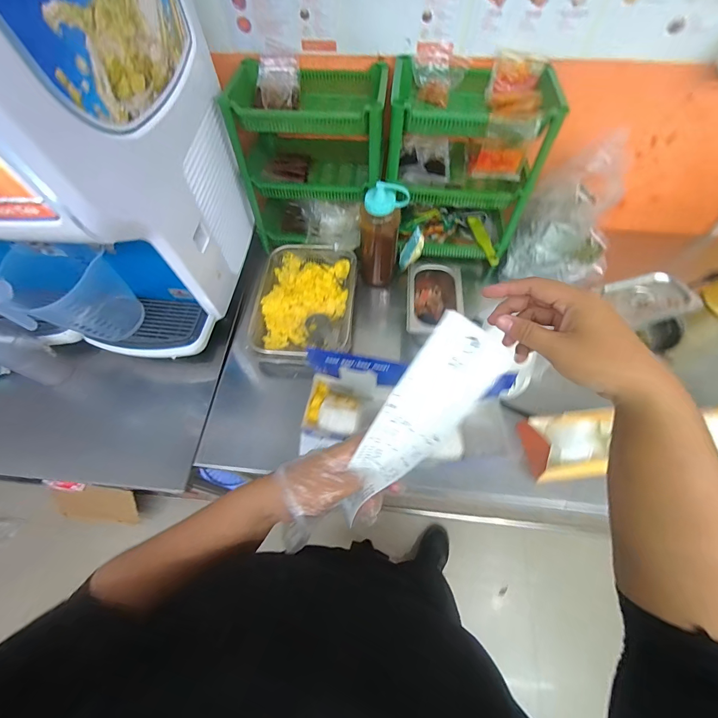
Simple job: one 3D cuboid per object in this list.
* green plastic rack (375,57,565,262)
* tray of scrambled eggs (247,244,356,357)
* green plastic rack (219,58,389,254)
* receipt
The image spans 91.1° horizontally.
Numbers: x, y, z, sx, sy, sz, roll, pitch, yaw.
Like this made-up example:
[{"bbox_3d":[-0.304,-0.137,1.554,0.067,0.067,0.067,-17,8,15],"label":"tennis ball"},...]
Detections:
[{"bbox_3d":[0.211,-0.399,0.763,0.286,0.333,0.207,9,63,5],"label":"green plastic rack"},{"bbox_3d":[-0.118,-0.126,0.797,0.215,0.057,0.293,4,63,2],"label":"tray of scrambled eggs"},{"bbox_3d":[-0.104,-0.431,0.792,0.315,0.318,0.198,4,63,3],"label":"green plastic rack"},{"bbox_3d":[0.065,0.051,0.360,0.072,0.041,0.195,39,101,18],"label":"receipt"}]

